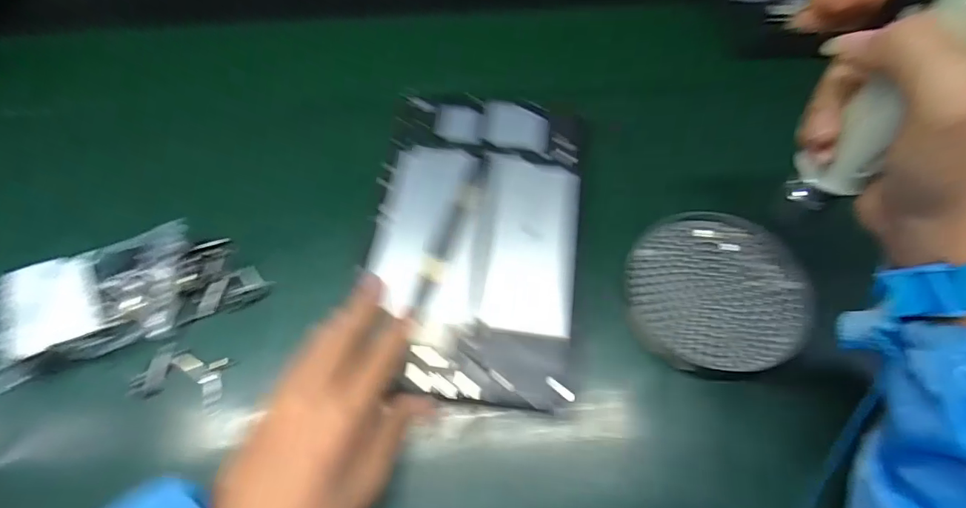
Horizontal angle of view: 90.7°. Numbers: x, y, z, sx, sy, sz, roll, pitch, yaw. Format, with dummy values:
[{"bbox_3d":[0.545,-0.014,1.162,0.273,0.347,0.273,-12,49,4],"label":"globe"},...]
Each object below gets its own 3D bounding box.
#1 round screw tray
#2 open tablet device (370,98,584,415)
[{"bbox_3d":[0.162,0.023,0.335,0.117,0.009,0.115,-1,65,2],"label":"round screw tray"},{"bbox_3d":[-0.006,-0.019,0.347,0.145,0.009,0.240,5,65,5],"label":"open tablet device"}]

